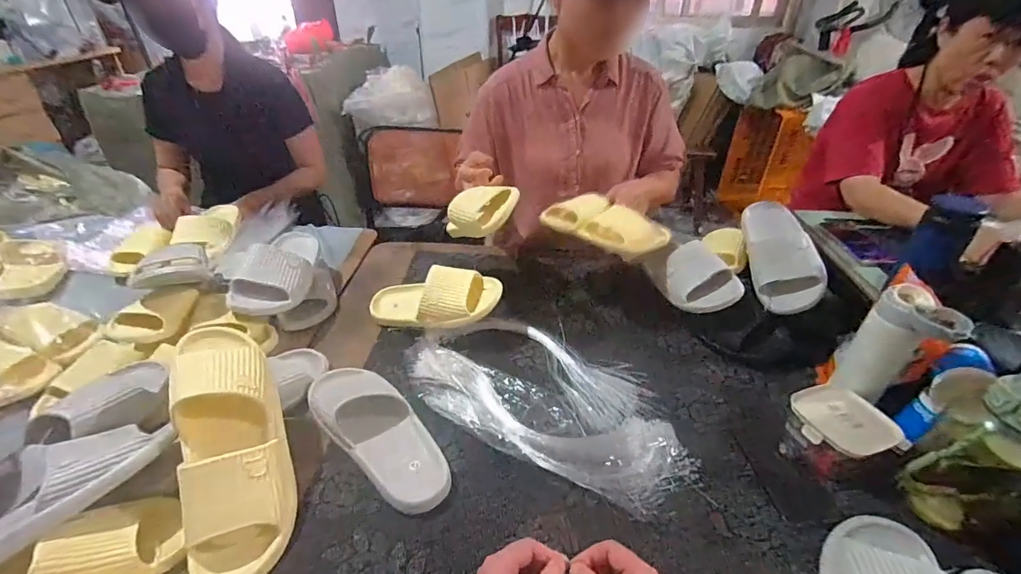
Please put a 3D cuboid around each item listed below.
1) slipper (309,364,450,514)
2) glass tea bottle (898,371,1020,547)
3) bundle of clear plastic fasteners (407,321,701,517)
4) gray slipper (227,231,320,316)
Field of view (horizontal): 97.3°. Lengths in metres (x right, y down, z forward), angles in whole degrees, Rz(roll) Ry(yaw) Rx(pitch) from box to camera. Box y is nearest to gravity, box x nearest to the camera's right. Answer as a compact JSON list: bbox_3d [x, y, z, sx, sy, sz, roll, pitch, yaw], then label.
[{"bbox_3d":[-0.186,0.186,0.615,0.273,0.066,0.108,28,44,33],"label":"slipper"},{"bbox_3d":[0.546,0.190,0.506,0.091,0.205,0.112,-14,38,-19],"label":"glass tea bottle"},{"bbox_3d":[0.056,0.158,0.695,0.443,0.034,0.237,19,39,24],"label":"bundle of clear plastic fasteners"},{"bbox_3d":[-0.427,-0.051,0.839,0.102,0.069,0.274,-5,36,-7],"label":"gray slipper"}]

